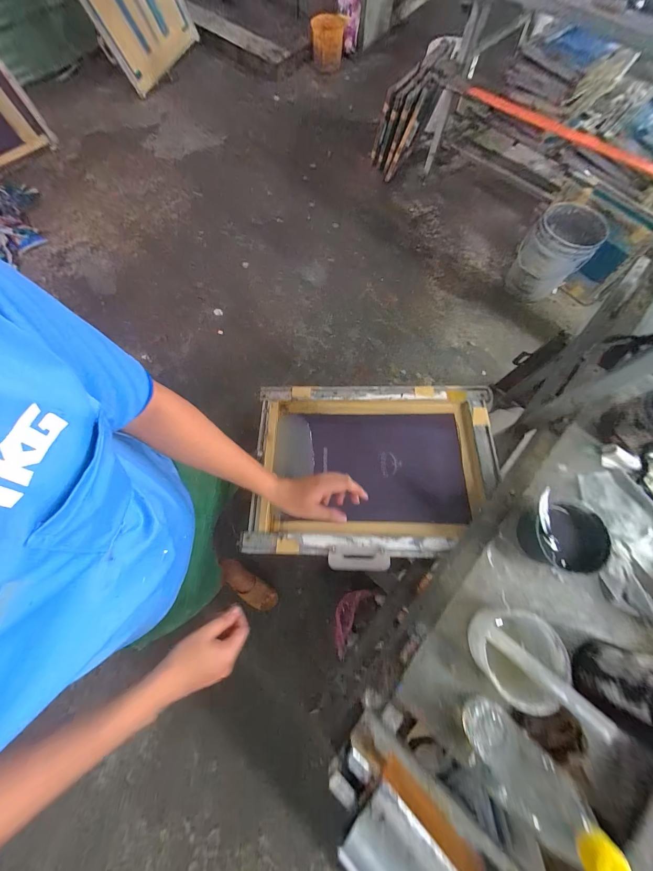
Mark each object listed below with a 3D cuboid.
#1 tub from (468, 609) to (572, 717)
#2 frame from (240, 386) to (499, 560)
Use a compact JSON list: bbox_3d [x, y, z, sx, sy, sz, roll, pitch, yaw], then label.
[{"bbox_3d":[0.277,0.318,0.436,0.110,0.062,0.107,1,72,-2],"label":"tub"},{"bbox_3d":[0.106,0.065,0.703,0.553,0.056,0.395,0,67,5],"label":"frame"}]

